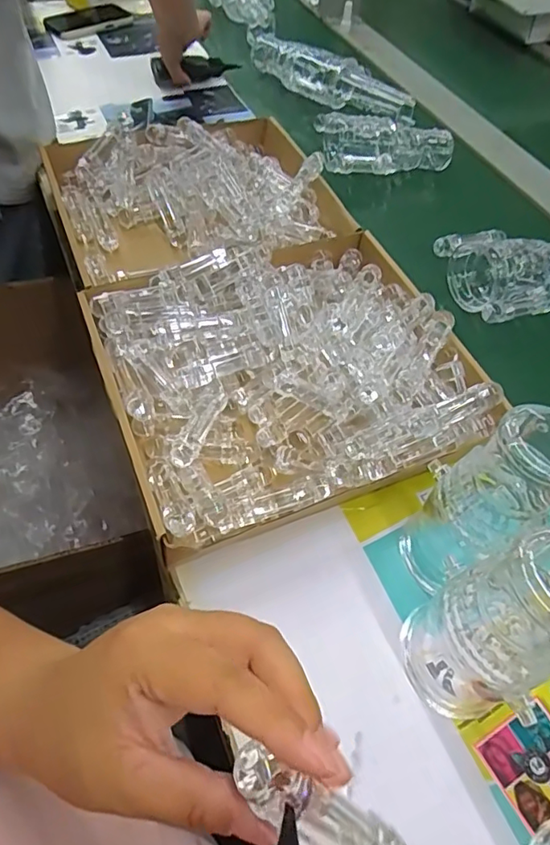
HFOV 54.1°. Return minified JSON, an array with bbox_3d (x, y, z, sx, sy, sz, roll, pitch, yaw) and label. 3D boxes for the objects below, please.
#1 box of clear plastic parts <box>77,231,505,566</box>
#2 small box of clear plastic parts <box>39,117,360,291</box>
[{"bbox_3d":[0.012,-0.050,0.496,0.312,0.071,0.279,-18,59,-17],"label":"box of clear plastic parts"},{"bbox_3d":[-0.087,-0.259,0.639,0.314,0.075,0.279,-18,59,-17],"label":"small box of clear plastic parts"}]

